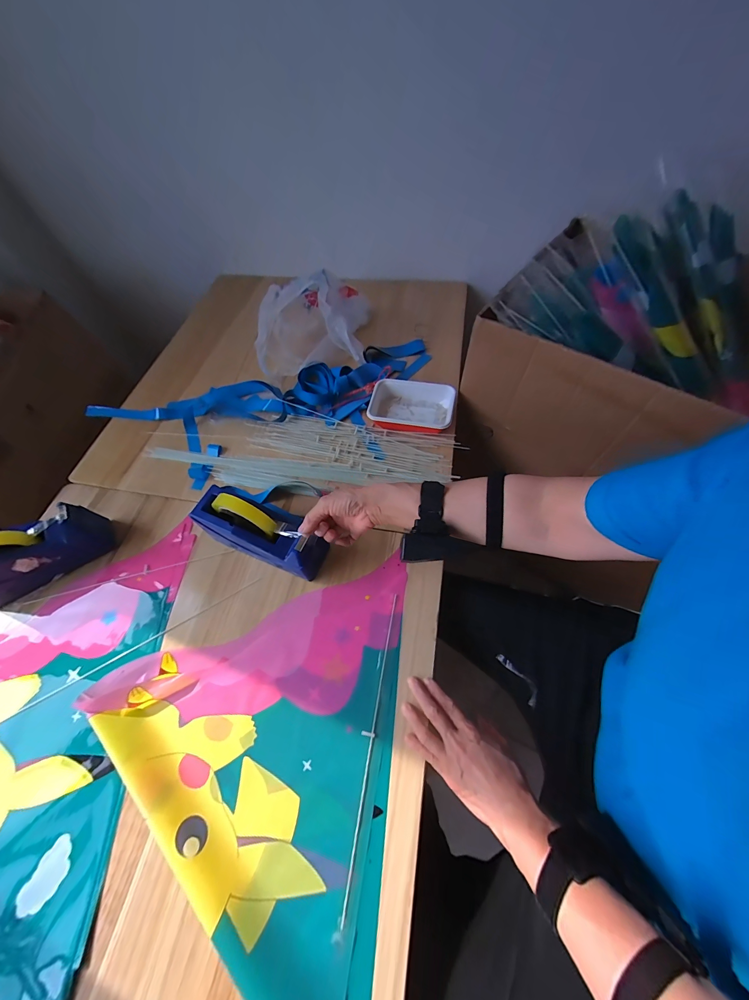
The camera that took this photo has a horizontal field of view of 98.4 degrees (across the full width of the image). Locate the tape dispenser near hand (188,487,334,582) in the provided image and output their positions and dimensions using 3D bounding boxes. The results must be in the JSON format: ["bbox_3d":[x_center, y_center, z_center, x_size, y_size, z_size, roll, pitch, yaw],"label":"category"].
[{"bbox_3d":[-0.181,0.052,0.517,0.210,0.120,0.068,24,65,4],"label":"tape dispenser near hand"}]

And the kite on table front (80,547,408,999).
[{"bbox_3d":[-0.174,0.313,0.430,0.395,0.025,0.487,5,62,6],"label":"kite on table front"}]

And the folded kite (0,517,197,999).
[{"bbox_3d":[-0.509,0.298,0.465,0.379,0.015,0.528,-1,62,2],"label":"folded kite"}]

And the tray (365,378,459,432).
[{"bbox_3d":[0.077,-0.192,0.672,0.167,0.039,0.112,11,63,9],"label":"tray"}]

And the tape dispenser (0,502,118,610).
[{"bbox_3d":[-0.565,0.086,0.529,0.202,0.108,0.067,-29,64,-12],"label":"tape dispenser"}]

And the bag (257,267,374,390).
[{"bbox_3d":[-0.140,-0.414,0.730,0.235,0.163,0.196,-3,62,2],"label":"bag"}]

